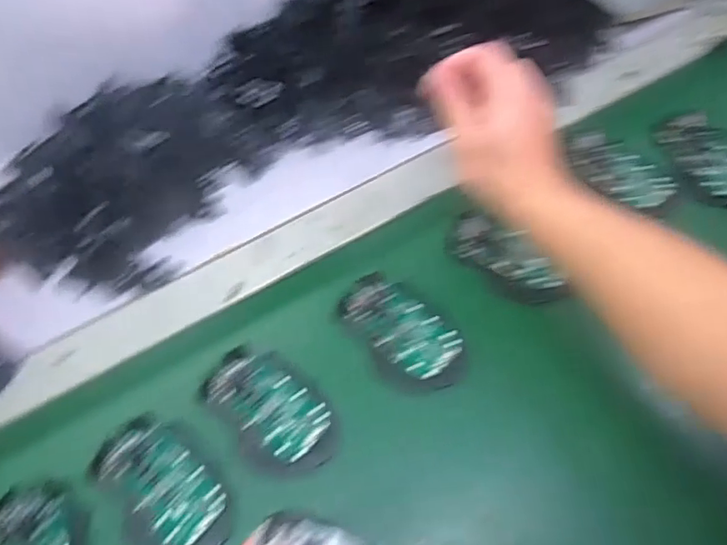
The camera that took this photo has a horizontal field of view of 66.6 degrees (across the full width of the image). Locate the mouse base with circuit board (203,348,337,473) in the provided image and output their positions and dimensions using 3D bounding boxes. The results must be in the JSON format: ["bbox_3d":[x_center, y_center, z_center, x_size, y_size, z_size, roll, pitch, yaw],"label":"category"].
[{"bbox_3d":[-0.072,0.102,0.429,0.067,0.017,0.113,-36,65,-18],"label":"mouse base with circuit board"}]

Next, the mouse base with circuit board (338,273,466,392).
[{"bbox_3d":[0.033,0.048,0.457,0.068,0.018,0.111,-38,66,-19],"label":"mouse base with circuit board"}]

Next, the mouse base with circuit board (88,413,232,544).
[{"bbox_3d":[-0.147,0.159,0.407,0.071,0.022,0.110,-34,65,-17],"label":"mouse base with circuit board"}]

